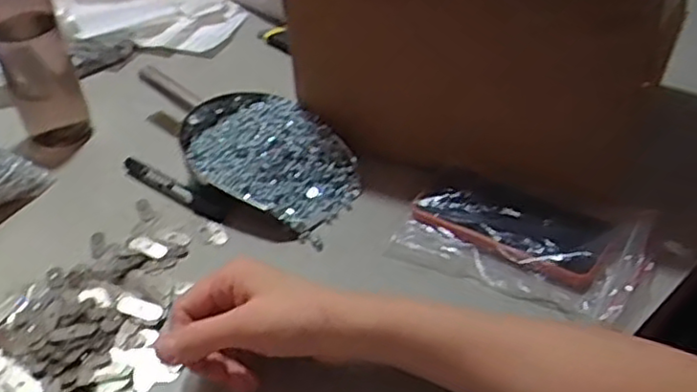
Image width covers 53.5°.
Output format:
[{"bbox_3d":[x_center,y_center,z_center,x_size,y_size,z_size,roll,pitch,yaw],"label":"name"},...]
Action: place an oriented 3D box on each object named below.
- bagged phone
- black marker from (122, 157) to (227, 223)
[{"bbox_3d":[0.138,0.031,0.555,0.185,0.031,0.106,19,44,26],"label":"bagged phone"},{"bbox_3d":[-0.165,-0.007,0.640,0.145,0.014,0.013,28,49,33],"label":"black marker"}]

